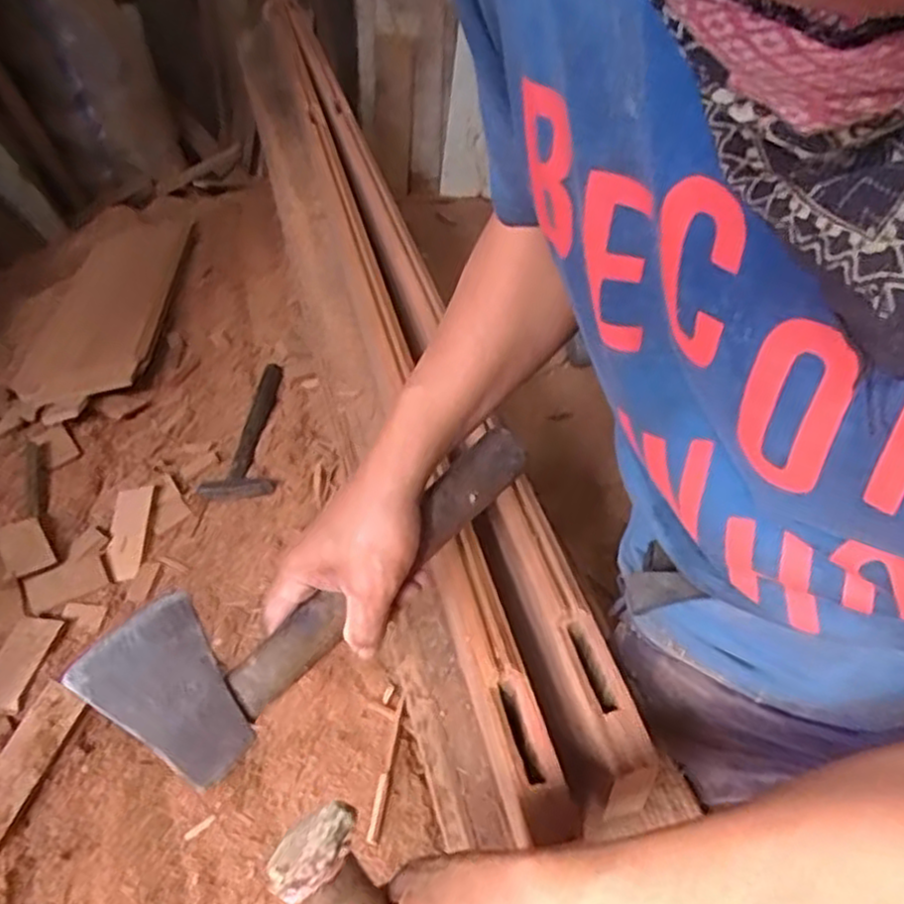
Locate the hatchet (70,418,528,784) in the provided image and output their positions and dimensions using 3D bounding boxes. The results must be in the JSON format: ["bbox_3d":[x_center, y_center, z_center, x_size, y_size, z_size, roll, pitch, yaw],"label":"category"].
[{"bbox_3d":[-0.085,0.070,0.503,0.126,0.035,0.303,41,67,0],"label":"hatchet"}]

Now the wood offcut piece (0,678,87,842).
[{"bbox_3d":[-0.403,0.291,0.698,0.047,0.015,0.155,10,43,7],"label":"wood offcut piece"}]

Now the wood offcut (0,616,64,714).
[{"bbox_3d":[-0.450,0.215,0.772,0.050,0.005,0.106,5,43,2],"label":"wood offcut"}]

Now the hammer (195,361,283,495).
[{"bbox_3d":[-0.276,-0.034,1.036,0.091,0.021,0.273,1,43,-3],"label":"hammer"}]

